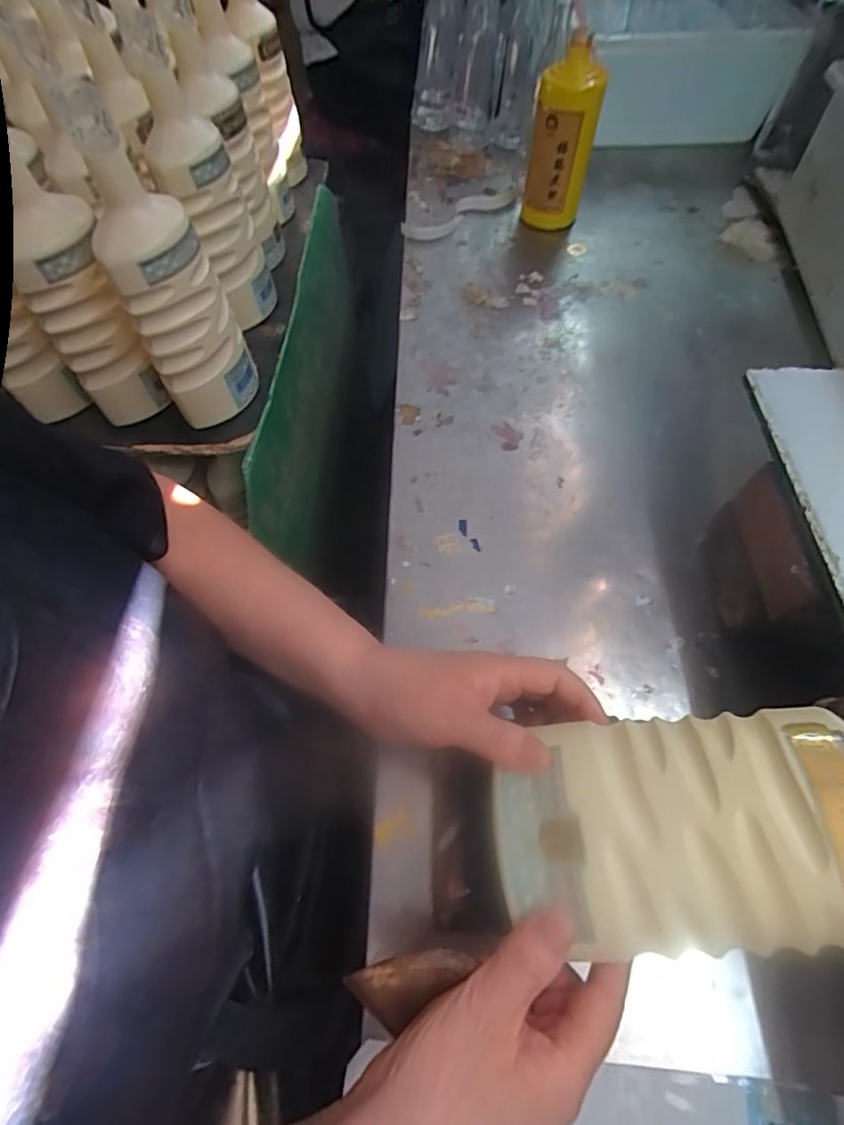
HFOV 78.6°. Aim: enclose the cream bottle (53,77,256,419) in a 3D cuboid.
[{"bbox_3d":[-0.210,-0.231,0.435,0.076,0.246,0.064,-15,61,-5],"label":"cream bottle"}]

